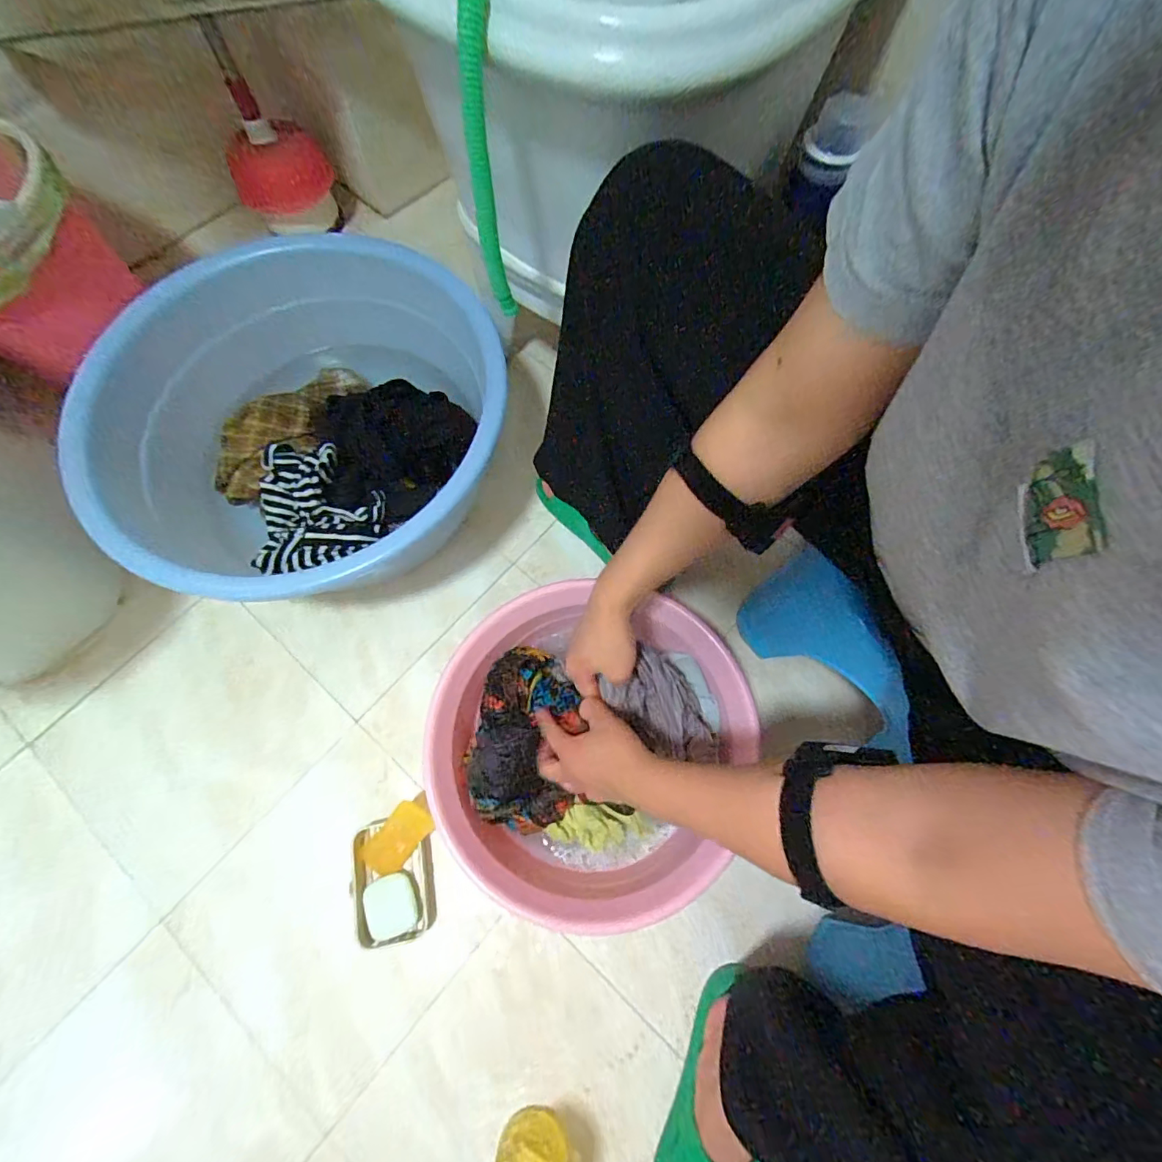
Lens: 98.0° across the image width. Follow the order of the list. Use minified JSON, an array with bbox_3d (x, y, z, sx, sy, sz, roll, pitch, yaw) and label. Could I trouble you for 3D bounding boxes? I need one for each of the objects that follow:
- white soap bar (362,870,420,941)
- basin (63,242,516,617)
[{"bbox_3d":[-0.222,0.381,0.598,0.056,0.028,0.062,-16,72,-7],"label":"white soap bar"},{"bbox_3d":[-0.372,-0.188,0.690,0.510,0.217,0.485,0,72,-1],"label":"basin"}]

